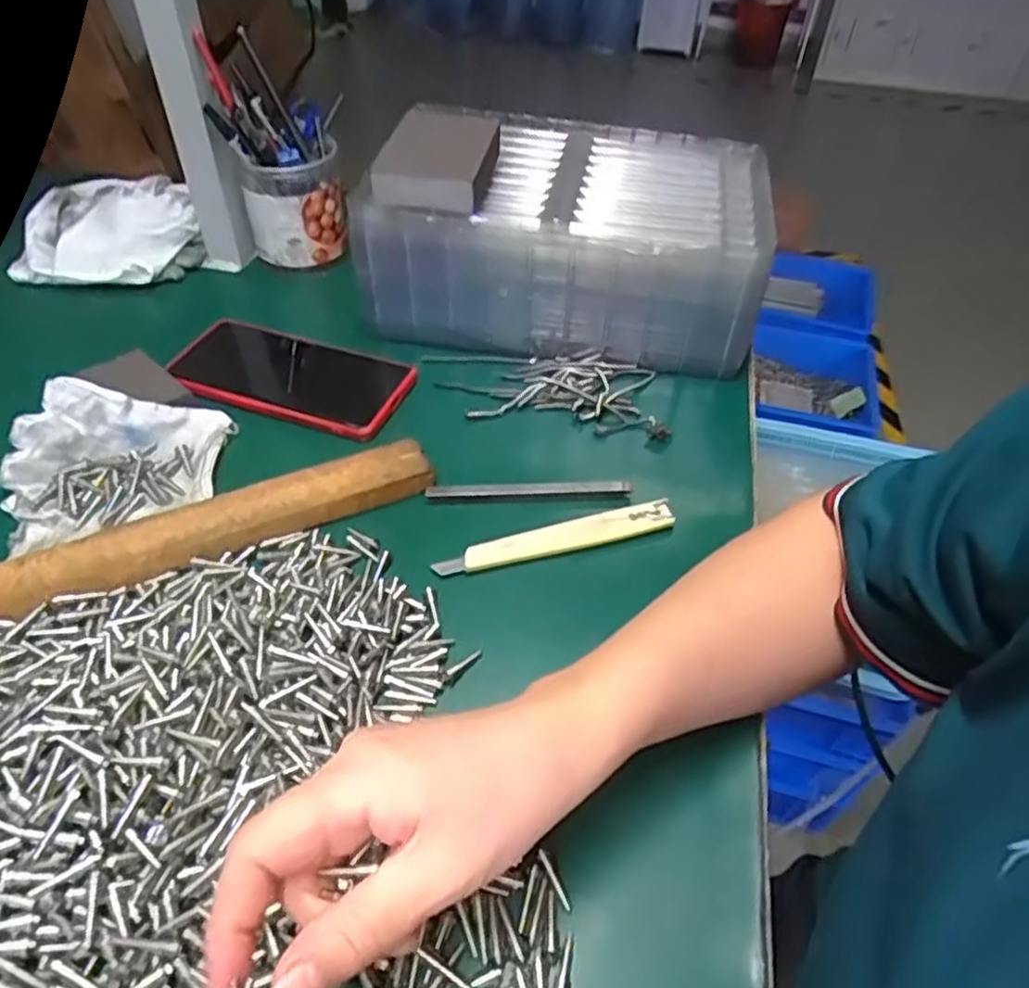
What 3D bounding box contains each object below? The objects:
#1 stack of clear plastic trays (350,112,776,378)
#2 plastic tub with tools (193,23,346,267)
[{"bbox_3d":[0.039,-0.194,0.564,0.281,0.115,0.168,9,47,4],"label":"stack of clear plastic trays"},{"bbox_3d":[-0.184,-0.267,0.579,0.087,0.150,0.072,-15,48,-19],"label":"plastic tub with tools"}]

